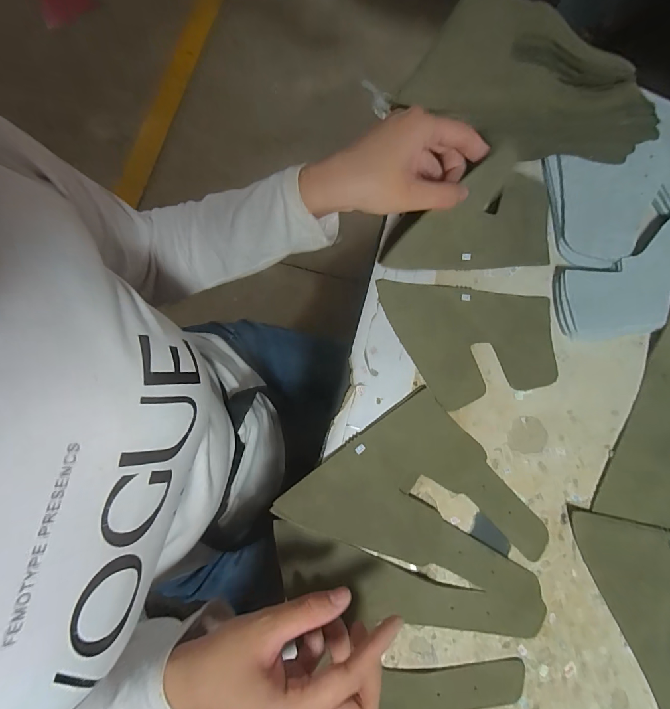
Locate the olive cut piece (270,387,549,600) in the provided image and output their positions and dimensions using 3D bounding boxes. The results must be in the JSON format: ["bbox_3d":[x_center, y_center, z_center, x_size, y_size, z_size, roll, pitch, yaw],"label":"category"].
[{"bbox_3d":[0.073,0.103,0.302,0.200,0.004,0.125,19,78,2],"label":"olive cut piece"}]

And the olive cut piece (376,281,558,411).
[{"bbox_3d":[0.115,-0.009,0.326,0.148,0.005,0.106,2,80,1],"label":"olive cut piece"}]

